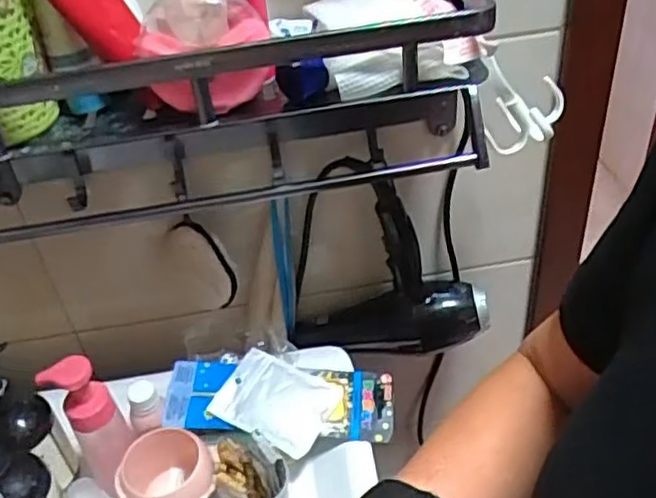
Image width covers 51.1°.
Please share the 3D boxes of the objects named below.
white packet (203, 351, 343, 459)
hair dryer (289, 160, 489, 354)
[{"bbox_3d":[-0.057,0.157,0.728,0.114,0.016,0.093,17,45,27],"label":"white packet"},{"bbox_3d":[0.062,0.016,0.775,0.225,0.226,0.091,-12,39,-6],"label":"hair dryer"}]

